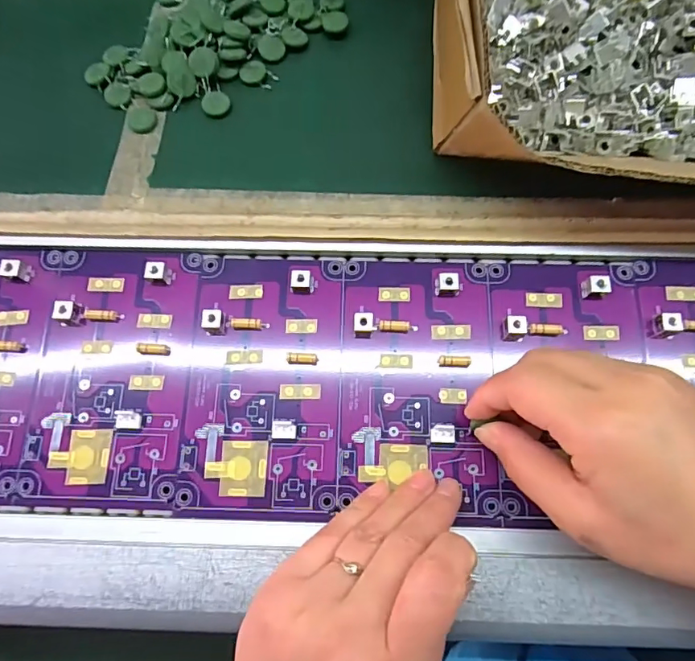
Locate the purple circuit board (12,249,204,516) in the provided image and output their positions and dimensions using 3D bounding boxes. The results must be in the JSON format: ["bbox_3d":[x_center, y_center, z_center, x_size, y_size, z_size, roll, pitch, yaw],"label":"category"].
[{"bbox_3d":[-0.129,0.024,0.271,0.082,0.009,0.142,2,74,0],"label":"purple circuit board"}]

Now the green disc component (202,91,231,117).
[{"bbox_3d":[-0.081,-0.141,0.305,0.017,0.004,0.017,0,74,0],"label":"green disc component"}]

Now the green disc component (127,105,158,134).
[{"bbox_3d":[-0.126,-0.130,0.303,0.017,0.004,0.021,-8,75,-2],"label":"green disc component"}]

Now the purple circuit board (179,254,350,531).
[{"bbox_3d":[-0.045,0.026,0.270,0.082,0.011,0.142,1,74,0],"label":"purple circuit board"}]

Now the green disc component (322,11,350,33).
[{"bbox_3d":[-0.008,-0.202,0.323,0.017,0.004,0.014,-14,75,-4],"label":"green disc component"}]

